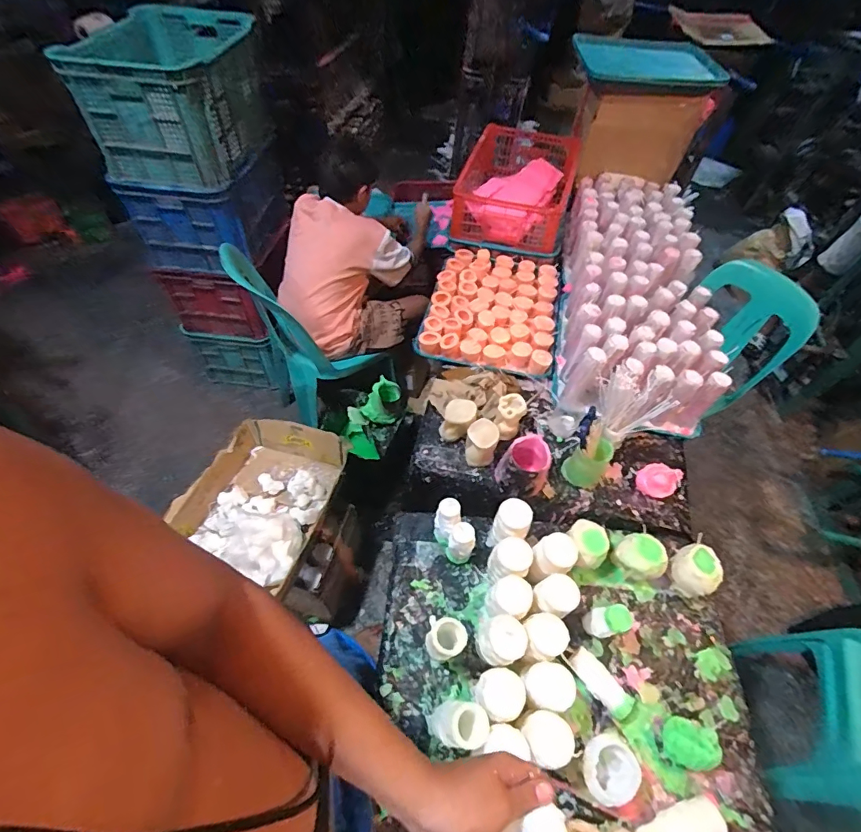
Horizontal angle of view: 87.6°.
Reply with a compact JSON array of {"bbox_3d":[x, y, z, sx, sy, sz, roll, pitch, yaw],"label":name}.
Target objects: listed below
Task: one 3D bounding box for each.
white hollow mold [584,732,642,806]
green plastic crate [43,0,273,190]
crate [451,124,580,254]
[{"bbox_3d":[0.249,0.498,0.635,0.078,0.052,0.077,-5,54,-8],"label":"white hollow mold"},{"bbox_3d":[-0.666,-0.894,1.254,0.299,0.364,0.530,2,53,-3],"label":"green plastic crate"},{"bbox_3d":[0.277,-0.734,1.407,0.319,0.156,0.532,14,54,6],"label":"crate"}]

